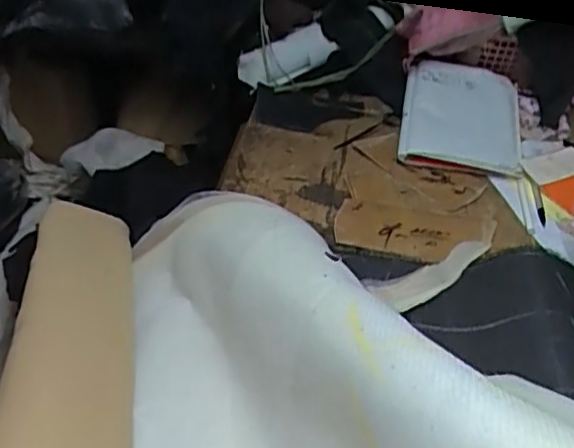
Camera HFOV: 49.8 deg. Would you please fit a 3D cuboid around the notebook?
[{"bbox_3d":[0.223,-0.137,0.788,0.144,0.014,0.189,12,54,4],"label":"notebook"}]

